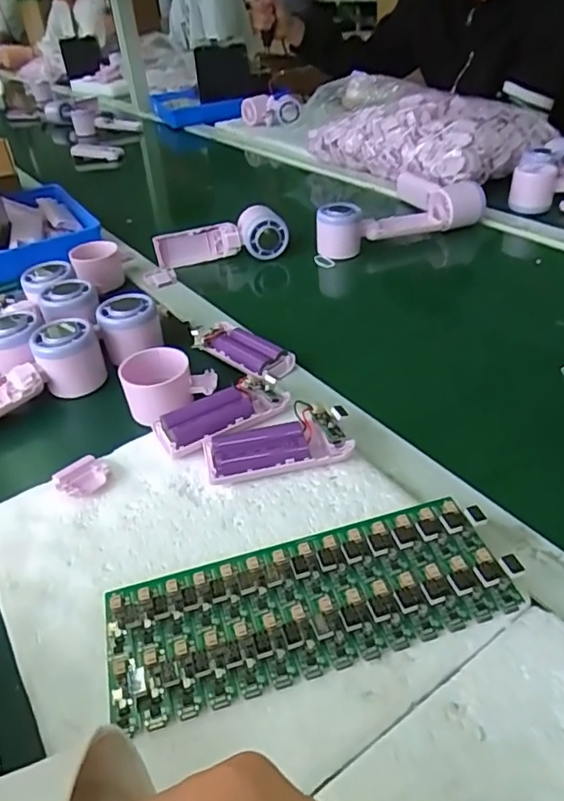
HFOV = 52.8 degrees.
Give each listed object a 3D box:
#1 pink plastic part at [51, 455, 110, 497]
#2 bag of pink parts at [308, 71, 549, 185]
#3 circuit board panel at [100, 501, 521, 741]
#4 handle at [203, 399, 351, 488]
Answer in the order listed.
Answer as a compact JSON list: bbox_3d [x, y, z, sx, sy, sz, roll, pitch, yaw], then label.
[{"bbox_3d":[-0.144,0.057,0.413,0.037,0.013,0.028,-28,43,-26],"label":"pink plastic part"},{"bbox_3d":[0.213,-0.463,0.950,0.206,0.103,0.386,-28,43,-26],"label":"bag of pink parts"},{"bbox_3d":[0.016,0.110,0.317,0.219,0.016,0.081,-14,38,-10],"label":"circuit board panel"},{"bbox_3d":[-0.003,0.032,0.412,0.104,0.028,0.042,-13,38,-8],"label":"handle"}]

